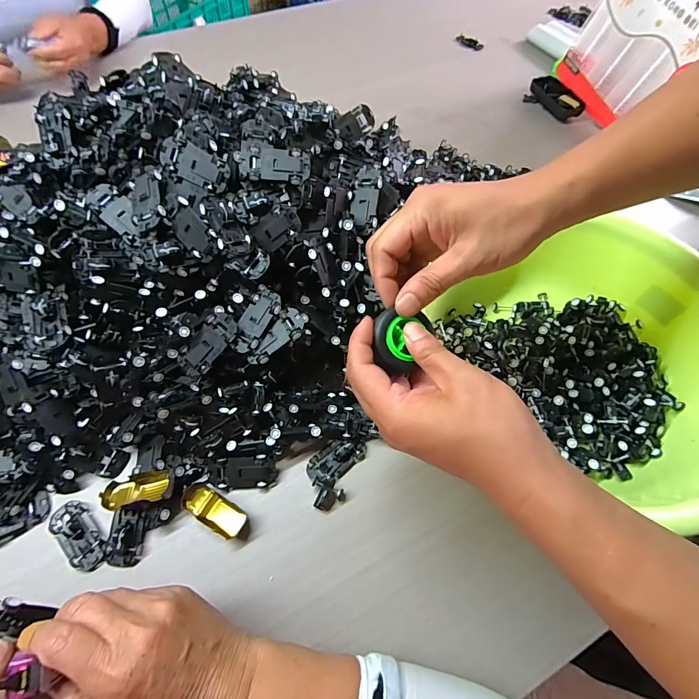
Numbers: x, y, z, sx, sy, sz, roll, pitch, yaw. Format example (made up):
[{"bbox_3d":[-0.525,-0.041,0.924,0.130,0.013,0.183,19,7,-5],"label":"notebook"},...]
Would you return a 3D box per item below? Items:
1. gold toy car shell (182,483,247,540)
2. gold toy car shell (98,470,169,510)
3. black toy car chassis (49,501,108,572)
[{"bbox_3d":[-0.129,0.154,0.356,0.063,0.012,0.028,29,65,13],"label":"gold toy car shell"},{"bbox_3d":[-0.197,0.131,0.349,0.059,0.025,0.028,-9,63,-6],"label":"gold toy car shell"},{"bbox_3d":[-0.251,0.171,0.345,0.030,0.008,0.067,-40,70,-19],"label":"black toy car chassis"}]

